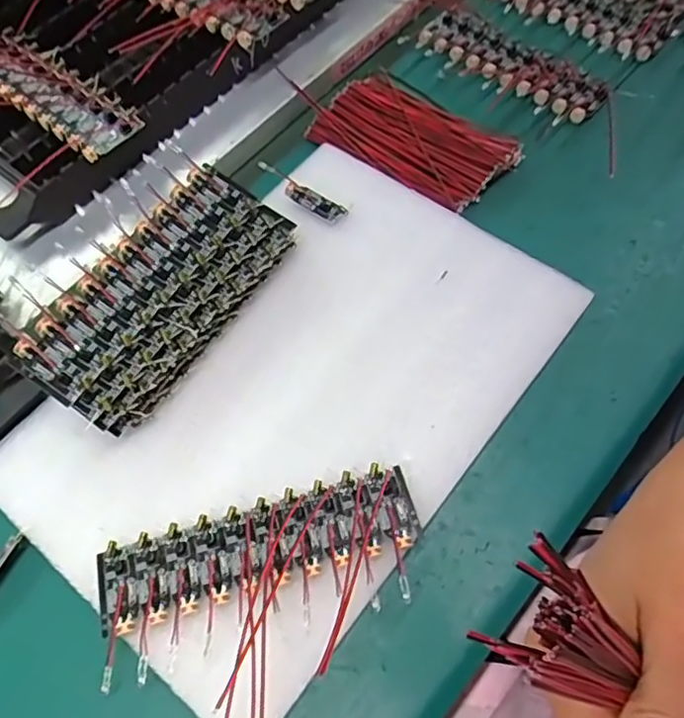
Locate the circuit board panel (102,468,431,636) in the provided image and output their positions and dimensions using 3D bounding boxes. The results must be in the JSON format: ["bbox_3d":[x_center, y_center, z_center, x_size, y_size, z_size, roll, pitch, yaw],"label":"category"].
[{"bbox_3d":[-0.043,0.096,0.314,0.161,0.011,0.046,-16,62,-4],"label":"circuit board panel"}]

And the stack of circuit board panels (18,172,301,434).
[{"bbox_3d":[-0.105,-0.040,0.362,0.071,0.041,0.171,31,67,18],"label":"stack of circuit board panels"}]

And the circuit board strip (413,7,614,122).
[{"bbox_3d":[0.132,-0.233,0.475,0.152,0.007,0.055,35,70,20],"label":"circuit board strip"}]

